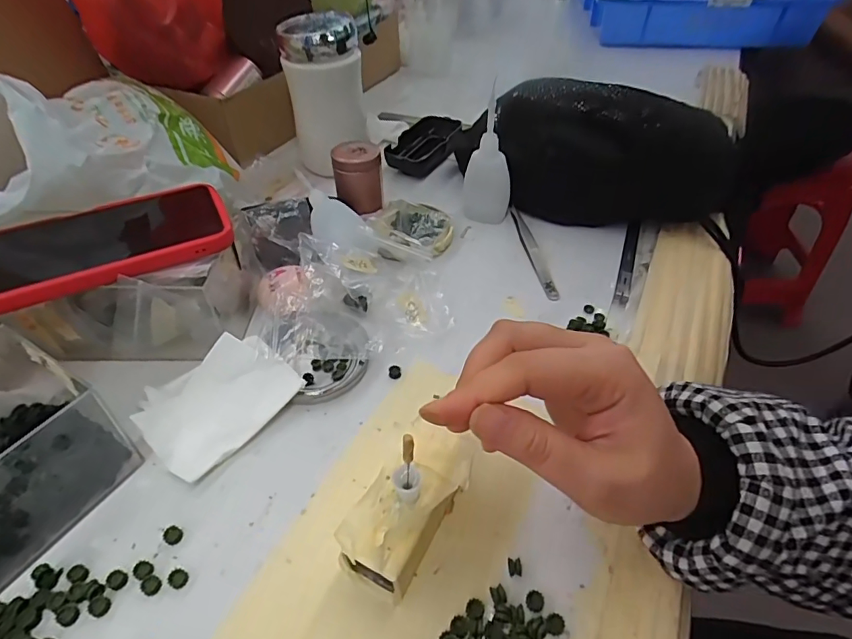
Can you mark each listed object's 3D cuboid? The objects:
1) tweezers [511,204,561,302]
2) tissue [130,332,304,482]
[{"bbox_3d":[0.093,-0.065,0.440,0.011,0.005,0.132,-6,45,-6],"label":"tweezers"},{"bbox_3d":[-0.134,0.050,0.314,0.066,0.025,0.086,31,53,27],"label":"tissue"}]

